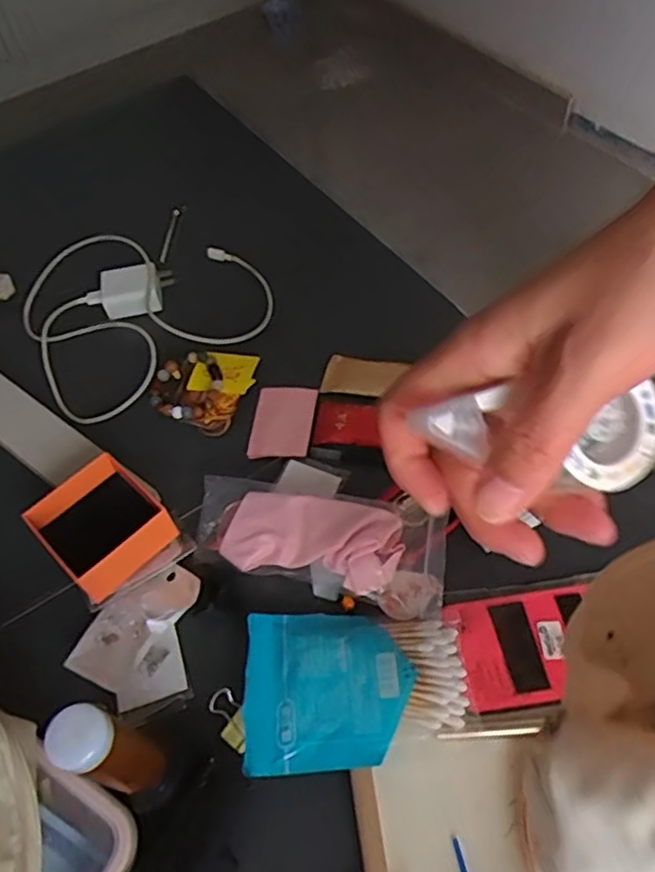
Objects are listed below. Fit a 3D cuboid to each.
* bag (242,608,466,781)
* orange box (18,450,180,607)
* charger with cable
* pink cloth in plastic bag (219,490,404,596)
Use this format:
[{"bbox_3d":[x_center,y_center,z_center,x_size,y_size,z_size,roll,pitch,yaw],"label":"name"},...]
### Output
[{"bbox_3d":[0.017,0.158,0.419,0.137,0.021,0.097,-6,56,0],"label":"bag"},{"bbox_3d":[-0.161,0.063,0.475,0.078,0.045,0.078,38,66,25],"label":"orange box"},{"bbox_3d":[-0.174,-0.134,0.627,0.222,0.032,0.212,-29,59,-14],"label":"charger with cable"},{"bbox_3d":[-0.012,0.075,0.473,0.125,0.030,0.055,10,57,11],"label":"pink cloth in plastic bag"}]

